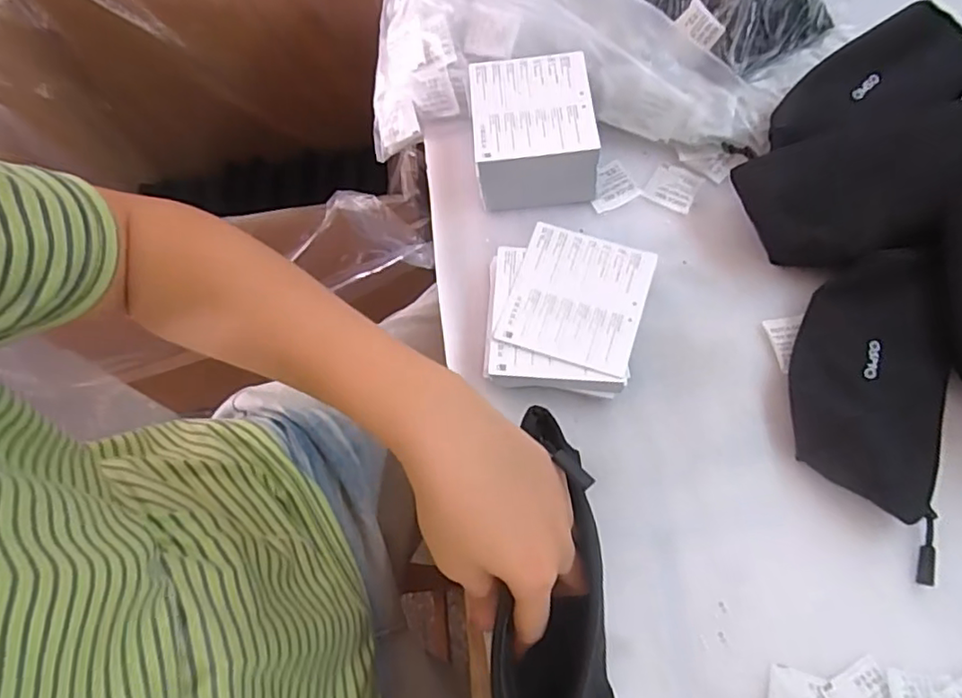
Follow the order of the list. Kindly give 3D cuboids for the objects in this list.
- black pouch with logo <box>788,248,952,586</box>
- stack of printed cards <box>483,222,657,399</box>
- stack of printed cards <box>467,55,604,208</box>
[{"bbox_3d":[0.253,0.030,0.387,0.095,0.047,0.194,16,68,10],"label":"black pouch with logo"},{"bbox_3d":[0.060,-0.026,0.430,0.109,0.031,0.117,3,66,4],"label":"stack of printed cards"},{"bbox_3d":[0.040,-0.168,0.480,0.089,0.065,0.098,-4,66,1],"label":"stack of printed cards"}]

